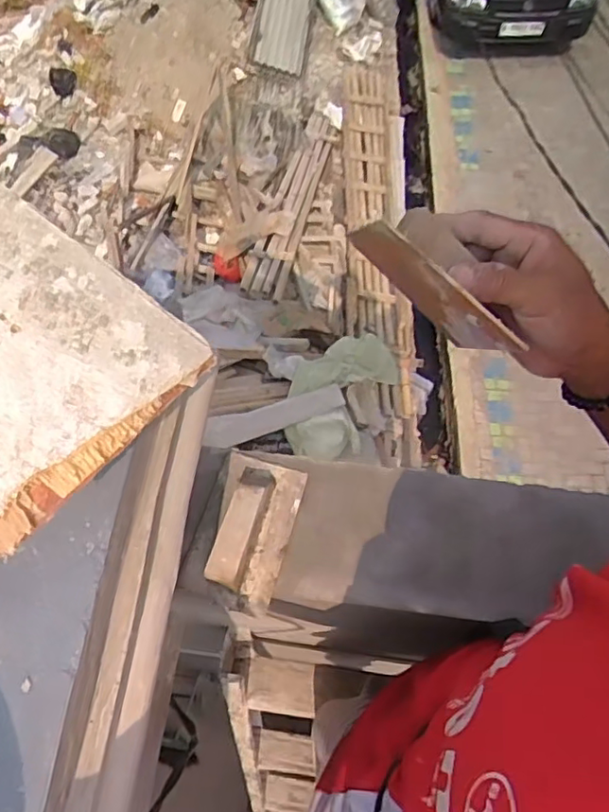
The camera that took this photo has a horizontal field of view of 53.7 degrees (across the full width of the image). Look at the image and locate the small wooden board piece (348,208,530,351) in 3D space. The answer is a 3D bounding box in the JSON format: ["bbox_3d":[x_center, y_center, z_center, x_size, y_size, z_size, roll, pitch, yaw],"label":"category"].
[{"bbox_3d":[0.080,-0.071,0.376,0.118,0.066,0.004,37,83,-22],"label":"small wooden board piece"}]

